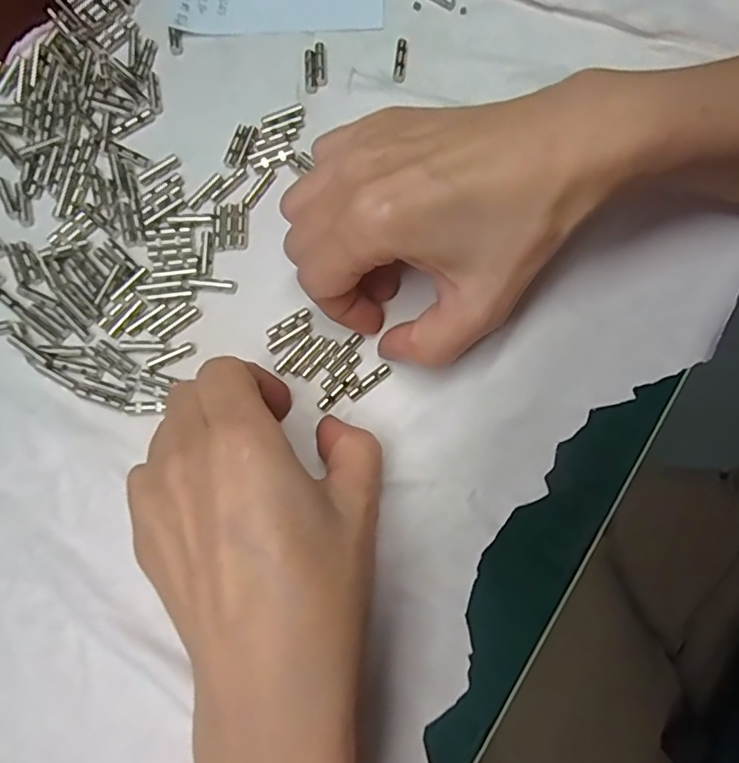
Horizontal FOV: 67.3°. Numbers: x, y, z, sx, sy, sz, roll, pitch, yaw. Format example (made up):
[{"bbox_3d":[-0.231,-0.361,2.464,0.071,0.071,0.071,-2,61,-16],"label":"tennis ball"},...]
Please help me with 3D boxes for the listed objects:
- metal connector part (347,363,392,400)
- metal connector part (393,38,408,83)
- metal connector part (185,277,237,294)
[{"bbox_3d":[0.000,0.000,0.227,0.021,0.004,0.005,-38,80,-7],"label":"metal connector part"},{"bbox_3d":[0.014,-0.152,0.260,0.005,0.004,0.022,6,79,2],"label":"metal connector part"},{"bbox_3d":[-0.068,-0.042,0.238,0.021,0.004,0.006,8,79,2],"label":"metal connector part"}]

